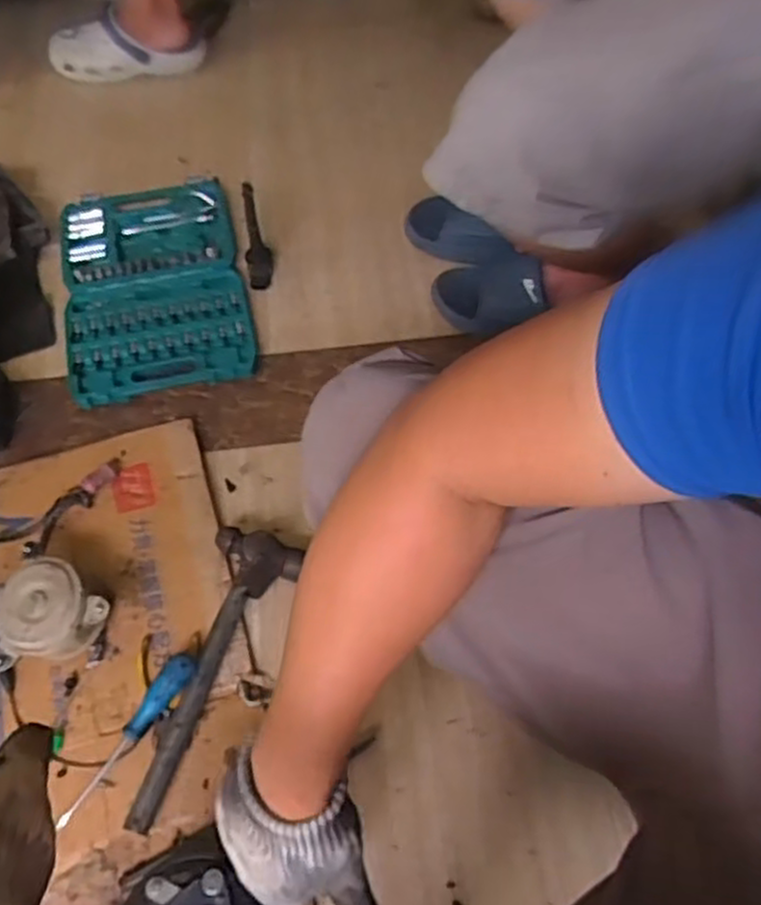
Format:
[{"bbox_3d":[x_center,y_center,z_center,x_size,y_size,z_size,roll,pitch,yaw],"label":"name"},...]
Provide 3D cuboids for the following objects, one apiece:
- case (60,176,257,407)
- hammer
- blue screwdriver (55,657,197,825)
[{"bbox_3d":[-0.336,-0.265,1.139,0.255,0.038,0.435,-13,59,-8],"label":"case"},{"bbox_3d":[-0.166,0.234,0.823,0.099,0.043,0.326,9,59,6],"label":"hammer"},{"bbox_3d":[-0.257,0.288,0.788,0.028,0.024,0.186,32,75,17],"label":"blue screwdriver"}]

